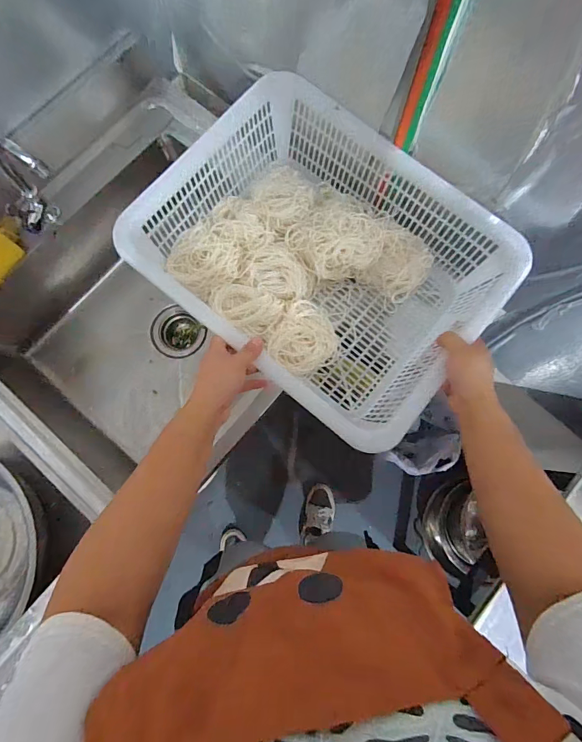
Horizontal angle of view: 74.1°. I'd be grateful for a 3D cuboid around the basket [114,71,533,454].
[{"bbox_3d":[0.042,-0.151,0.561,0.440,0.138,0.345,39,82,8],"label":"basket"}]

